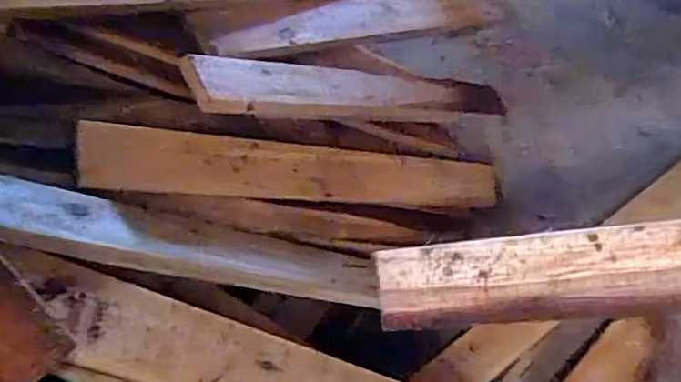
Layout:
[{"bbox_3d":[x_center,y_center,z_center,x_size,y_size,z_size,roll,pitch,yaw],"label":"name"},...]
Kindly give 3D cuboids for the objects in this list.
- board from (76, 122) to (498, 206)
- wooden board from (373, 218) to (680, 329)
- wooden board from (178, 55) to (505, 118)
[{"bbox_3d":[-0.009,-0.018,0.608,0.480,0.056,0.013,2,-1,-37],"label":"board"},{"bbox_3d":[0.257,0.041,0.387,0.484,0.044,0.044,-9,47,22],"label":"wooden board"},{"bbox_3d":[0.034,-0.106,0.666,0.453,0.018,0.057,-5,65,-41],"label":"wooden board"}]

